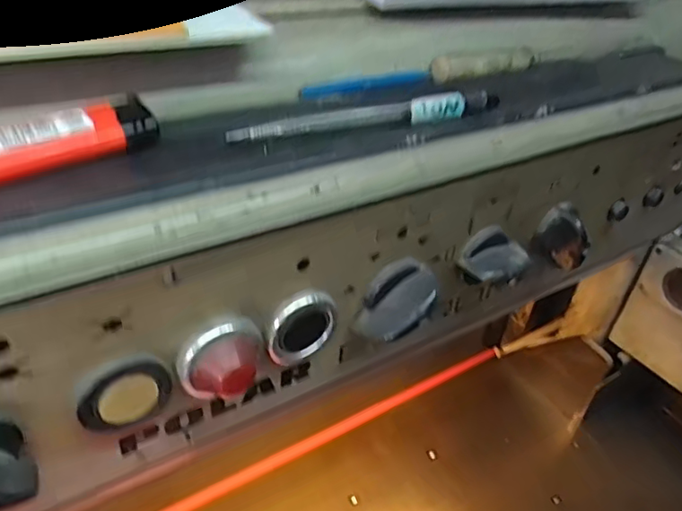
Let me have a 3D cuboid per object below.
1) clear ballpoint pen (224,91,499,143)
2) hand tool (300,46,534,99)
[{"bbox_3d":[0.016,-0.063,0.262,0.137,0.011,0.009,-11,41,-24],"label":"clear ballpoint pen"},{"bbox_3d":[0.048,-0.100,0.314,0.150,0.013,0.014,-15,42,-28],"label":"hand tool"}]

